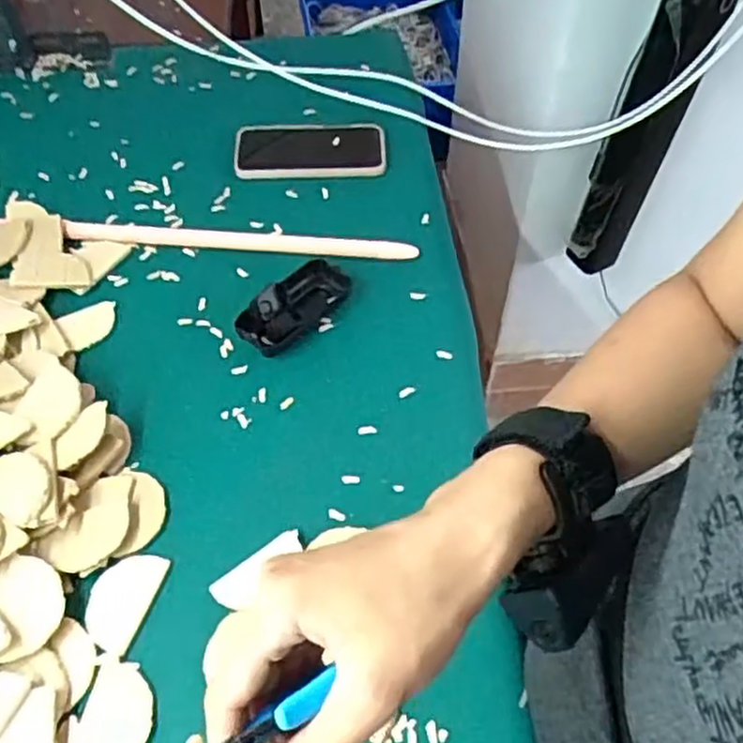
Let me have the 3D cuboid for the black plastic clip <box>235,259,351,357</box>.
[{"bbox_3d":[-0.069,-0.061,0.659,0.108,0.029,0.047,-37,63,-23],"label":"black plastic clip"}]

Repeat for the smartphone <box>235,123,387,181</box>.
[{"bbox_3d":[-0.067,-0.243,0.787,0.161,0.016,0.083,-3,55,-2],"label":"smartphone"}]

